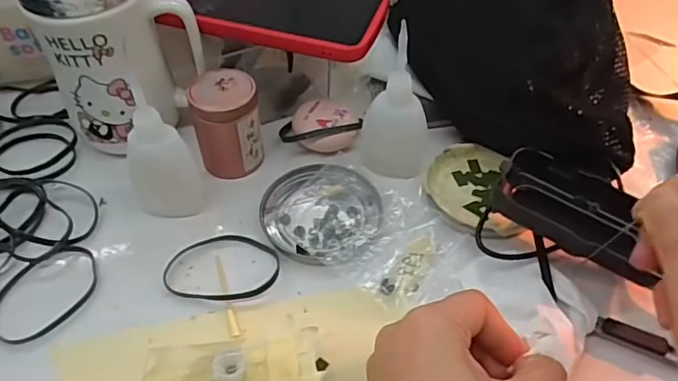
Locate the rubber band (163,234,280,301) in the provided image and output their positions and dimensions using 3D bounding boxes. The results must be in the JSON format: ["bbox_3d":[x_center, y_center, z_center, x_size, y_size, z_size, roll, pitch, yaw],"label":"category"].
[{"bbox_3d":[-0.072,0.047,0.348,0.070,0.004,0.048,4,49,3],"label":"rubber band"}]

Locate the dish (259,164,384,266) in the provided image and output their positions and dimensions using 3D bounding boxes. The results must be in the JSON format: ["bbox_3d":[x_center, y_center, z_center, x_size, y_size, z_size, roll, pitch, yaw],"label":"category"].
[{"bbox_3d":[-0.012,0.015,0.368,0.077,0.007,0.078,0,49,0],"label":"dish"}]

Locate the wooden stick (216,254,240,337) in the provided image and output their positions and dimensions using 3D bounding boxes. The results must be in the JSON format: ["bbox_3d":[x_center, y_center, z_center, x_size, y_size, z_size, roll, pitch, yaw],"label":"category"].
[{"bbox_3d":[-0.068,0.062,0.335,0.005,0.004,0.060,-14,50,-12],"label":"wooden stick"}]

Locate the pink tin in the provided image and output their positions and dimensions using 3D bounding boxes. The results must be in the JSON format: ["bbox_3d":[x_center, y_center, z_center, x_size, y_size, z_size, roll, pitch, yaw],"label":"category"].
[{"bbox_3d":[-0.076,-0.047,0.384,0.042,0.058,0.043,-12,50,-10],"label":"pink tin"}]

